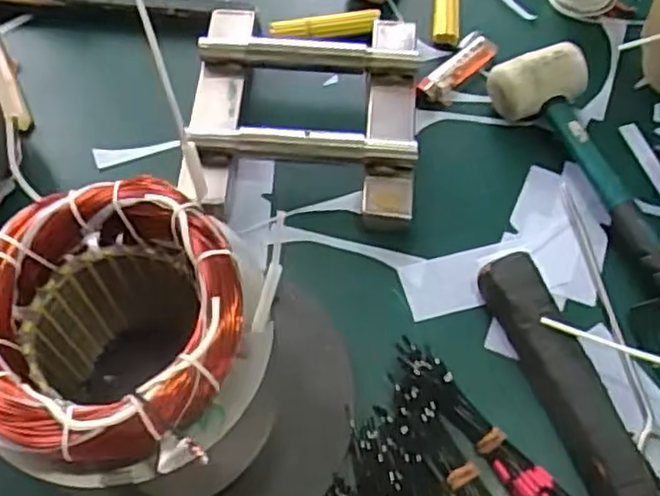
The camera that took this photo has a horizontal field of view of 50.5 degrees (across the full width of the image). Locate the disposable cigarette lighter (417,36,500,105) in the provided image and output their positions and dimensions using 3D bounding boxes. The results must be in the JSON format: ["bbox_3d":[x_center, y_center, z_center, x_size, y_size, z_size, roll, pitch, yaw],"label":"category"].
[{"bbox_3d":[0.111,-0.154,0.605,0.028,0.017,0.089,38,67,19],"label":"disposable cigarette lighter"}]

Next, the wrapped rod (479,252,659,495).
[{"bbox_3d":[0.175,0.133,0.438,0.038,0.029,0.289,-19,63,-11],"label":"wrapped rod"}]

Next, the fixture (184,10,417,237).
[{"bbox_3d":[-0.022,-0.111,0.561,0.178,0.045,0.187,4,61,2],"label":"fixture"}]

